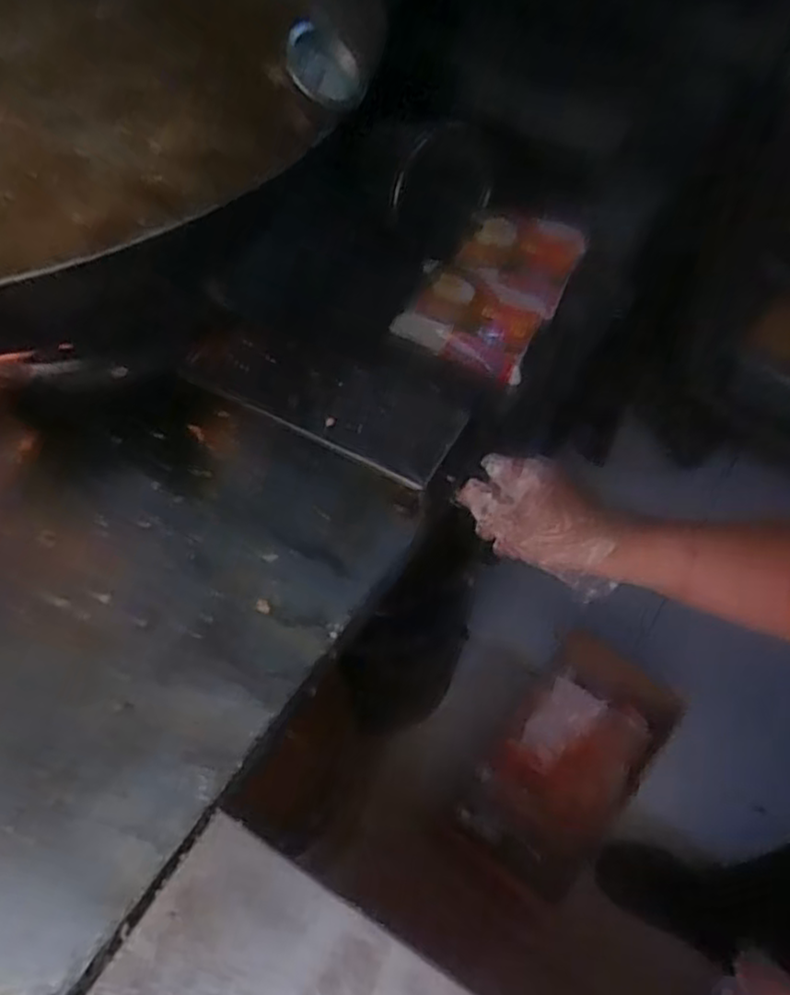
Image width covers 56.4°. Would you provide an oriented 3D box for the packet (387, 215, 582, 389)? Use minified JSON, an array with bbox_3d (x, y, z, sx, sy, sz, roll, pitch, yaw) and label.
[{"bbox_3d":[0.098,-0.218,0.758,0.136,0.045,0.197,22,57,15],"label":"packet"}]

